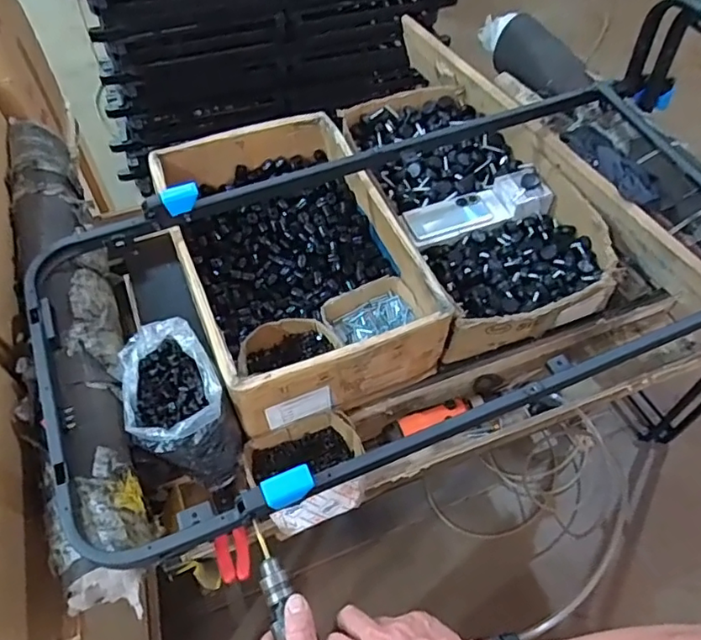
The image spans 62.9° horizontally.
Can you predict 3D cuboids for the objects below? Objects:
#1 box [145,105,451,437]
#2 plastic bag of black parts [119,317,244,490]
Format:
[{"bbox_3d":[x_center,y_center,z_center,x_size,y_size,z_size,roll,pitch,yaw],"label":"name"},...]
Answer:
[{"bbox_3d":[-0.106,-0.115,1.005,0.348,0.163,0.545,-20,58,-13],"label":"box"},{"bbox_3d":[-0.245,0.123,0.846,0.130,0.164,0.190,-13,57,-9],"label":"plastic bag of black parts"}]

